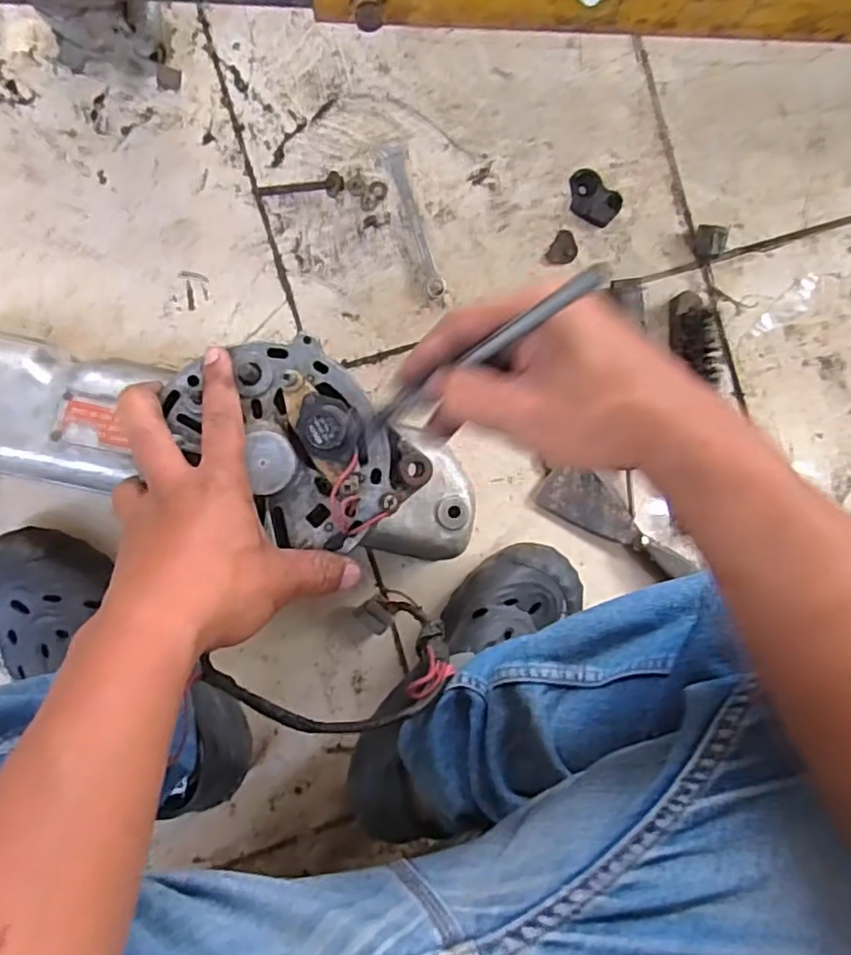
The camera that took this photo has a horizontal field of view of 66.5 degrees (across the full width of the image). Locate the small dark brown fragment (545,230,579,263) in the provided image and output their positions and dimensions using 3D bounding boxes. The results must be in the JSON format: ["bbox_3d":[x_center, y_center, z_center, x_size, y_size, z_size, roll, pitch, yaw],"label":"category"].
[{"bbox_3d":[0.136,-0.223,0.633,0.025,0.005,0.036,33,86,-9],"label":"small dark brown fragment"}]

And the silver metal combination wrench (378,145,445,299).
[{"bbox_3d":[-0.011,-0.239,0.606,0.020,0.004,0.142,-19,95,-8],"label":"silver metal combination wrench"}]

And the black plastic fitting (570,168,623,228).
[{"bbox_3d":[0.164,-0.272,0.631,0.055,0.013,0.038,36,86,-8],"label":"black plastic fitting"}]

